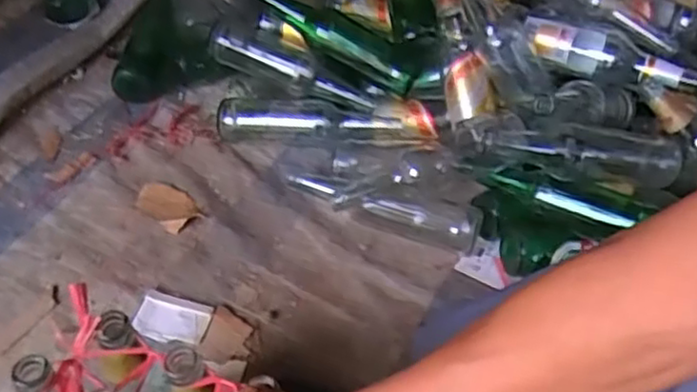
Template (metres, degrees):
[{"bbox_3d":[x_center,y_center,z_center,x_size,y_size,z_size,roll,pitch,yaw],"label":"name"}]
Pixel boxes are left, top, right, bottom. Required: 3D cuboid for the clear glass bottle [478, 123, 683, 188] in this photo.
[{"bbox_3d":[0.280,-0.055,0.814,0.273,0.063,0.056,6,50,-17],"label":"clear glass bottle"}]

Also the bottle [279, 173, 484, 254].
[{"bbox_3d":[0.044,0.009,0.904,0.266,0.055,0.061,14,52,9],"label":"bottle"}]

